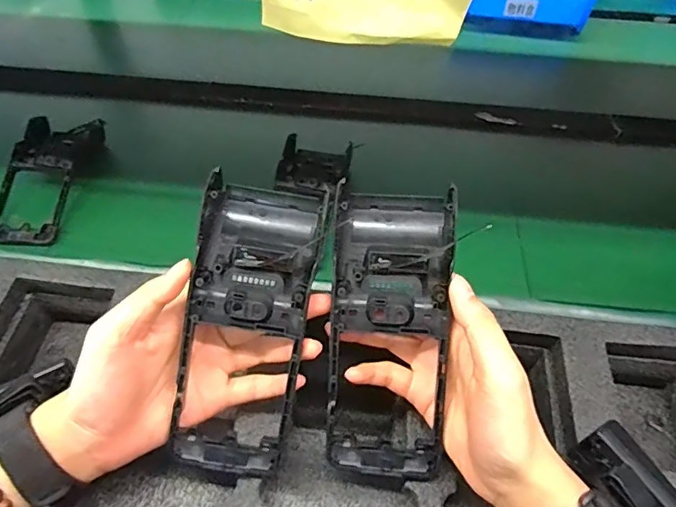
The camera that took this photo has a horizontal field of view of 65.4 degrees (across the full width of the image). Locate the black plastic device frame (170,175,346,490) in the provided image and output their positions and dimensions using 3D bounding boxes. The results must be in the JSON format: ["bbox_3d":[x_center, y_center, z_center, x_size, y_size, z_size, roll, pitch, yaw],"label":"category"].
[{"bbox_3d":[-0.058,0.048,0.337,0.078,0.053,0.190,10,85,6],"label":"black plastic device frame"}]

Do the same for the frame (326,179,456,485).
[{"bbox_3d":[0.032,0.053,0.341,0.076,0.046,0.189,5,83,2],"label":"frame"}]

